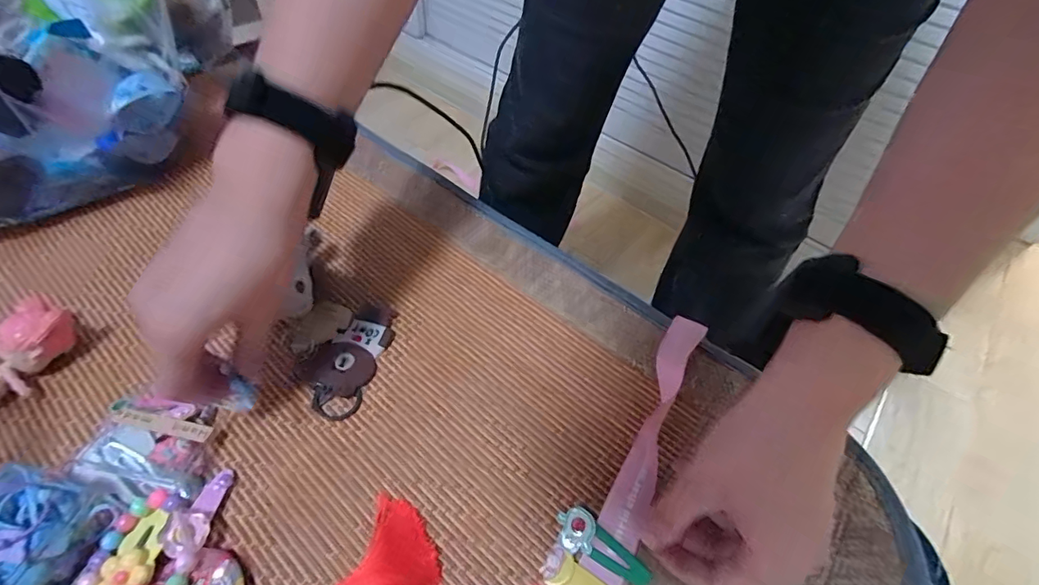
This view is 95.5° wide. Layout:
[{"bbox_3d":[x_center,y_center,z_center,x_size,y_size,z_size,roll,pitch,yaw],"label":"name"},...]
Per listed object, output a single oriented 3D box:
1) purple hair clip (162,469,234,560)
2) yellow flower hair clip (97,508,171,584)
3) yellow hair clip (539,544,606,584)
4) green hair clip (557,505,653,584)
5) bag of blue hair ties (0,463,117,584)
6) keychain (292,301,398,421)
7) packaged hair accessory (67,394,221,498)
[{"bbox_3d":[-0.176,0.122,0.262,0.019,0.011,0.048,10,35,4],"label":"purple hair clip"},{"bbox_3d":[-0.201,0.134,0.246,0.024,0.005,0.041,6,51,-1],"label":"yellow flower hair clip"},{"bbox_3d":[0.033,0.156,0.248,0.046,0.005,0.018,33,55,19],"label":"yellow hair clip"},{"bbox_3d":[0.046,0.140,0.258,0.056,0.011,0.021,33,53,7],"label":"green hair clip"},{"bbox_3d":[-0.248,0.122,0.236,0.047,0.034,0.052,16,51,7],"label":"bag of blue hair ties"},{"bbox_3d":[-0.121,0.043,0.333,0.047,0.011,0.088,16,51,7],"label":"keychain"},{"bbox_3d":[-0.221,0.088,0.282,0.066,0.016,0.054,6,51,-1],"label":"packaged hair accessory"}]

